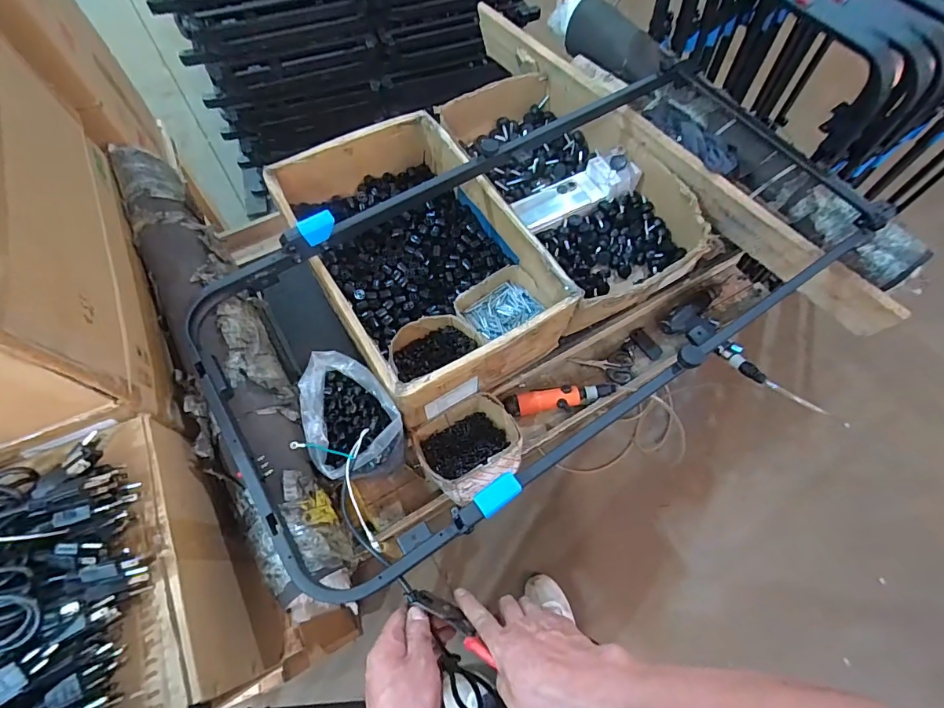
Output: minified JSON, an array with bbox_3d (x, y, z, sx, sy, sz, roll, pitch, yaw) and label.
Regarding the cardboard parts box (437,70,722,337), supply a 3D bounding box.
[{"bbox_3d":[0.218,-0.365,0.972,0.366,0.136,0.605,-24,68,-12],"label":"cardboard parts box"}]

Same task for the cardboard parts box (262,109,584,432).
[{"bbox_3d":[-0.101,-0.181,0.849,0.350,0.152,0.529,-30,70,-15],"label":"cardboard parts box"}]

